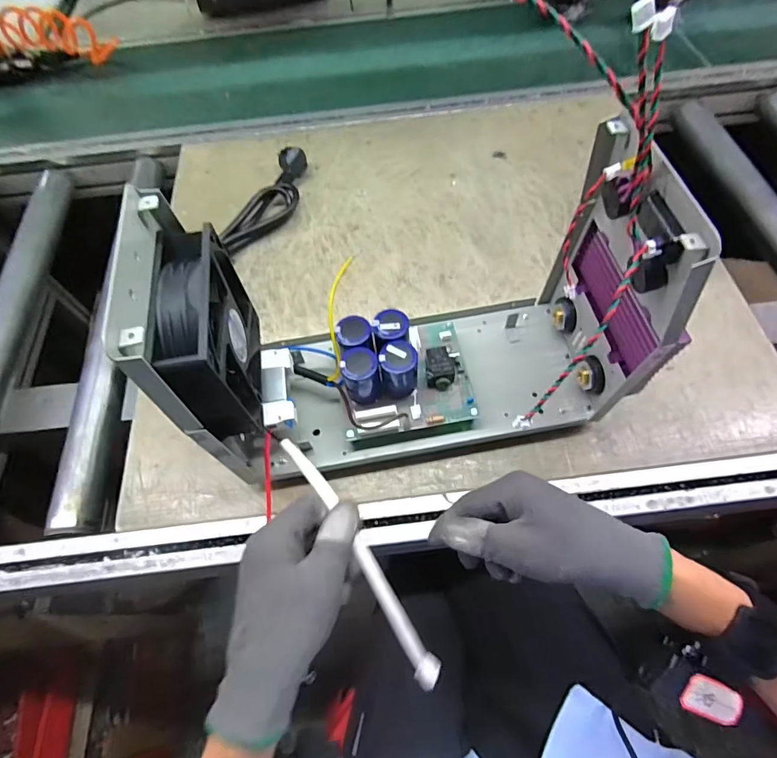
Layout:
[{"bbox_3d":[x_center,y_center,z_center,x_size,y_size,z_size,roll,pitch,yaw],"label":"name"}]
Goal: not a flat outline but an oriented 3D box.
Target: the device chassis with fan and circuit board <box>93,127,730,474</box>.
[{"bbox_3d":[0.023,-0.038,0.374,0.357,0.238,0.173,-10,61,-3],"label":"device chassis with fan and circuit board"}]

